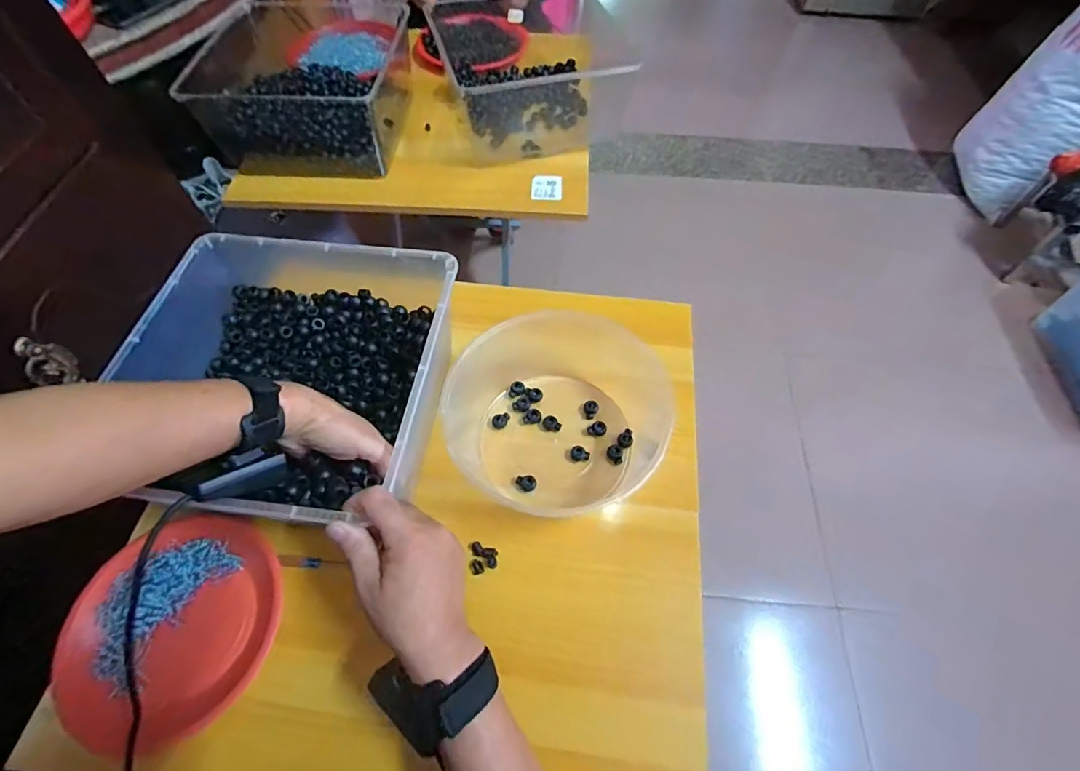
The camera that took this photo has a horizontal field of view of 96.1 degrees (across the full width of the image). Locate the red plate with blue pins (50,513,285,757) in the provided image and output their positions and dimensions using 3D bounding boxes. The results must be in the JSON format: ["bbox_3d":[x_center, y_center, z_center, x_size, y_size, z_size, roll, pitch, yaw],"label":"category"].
[{"bbox_3d":[-0.343,0.227,0.466,0.187,0.039,0.199,0,59,0],"label":"red plate with blue pins"}]

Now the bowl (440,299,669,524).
[{"bbox_3d":[0.013,0.022,0.553,0.233,0.109,0.223,0,59,0],"label":"bowl"}]

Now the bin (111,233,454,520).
[{"bbox_3d":[-0.254,0.000,0.518,0.299,0.126,0.298,7,59,4],"label":"bin"}]

